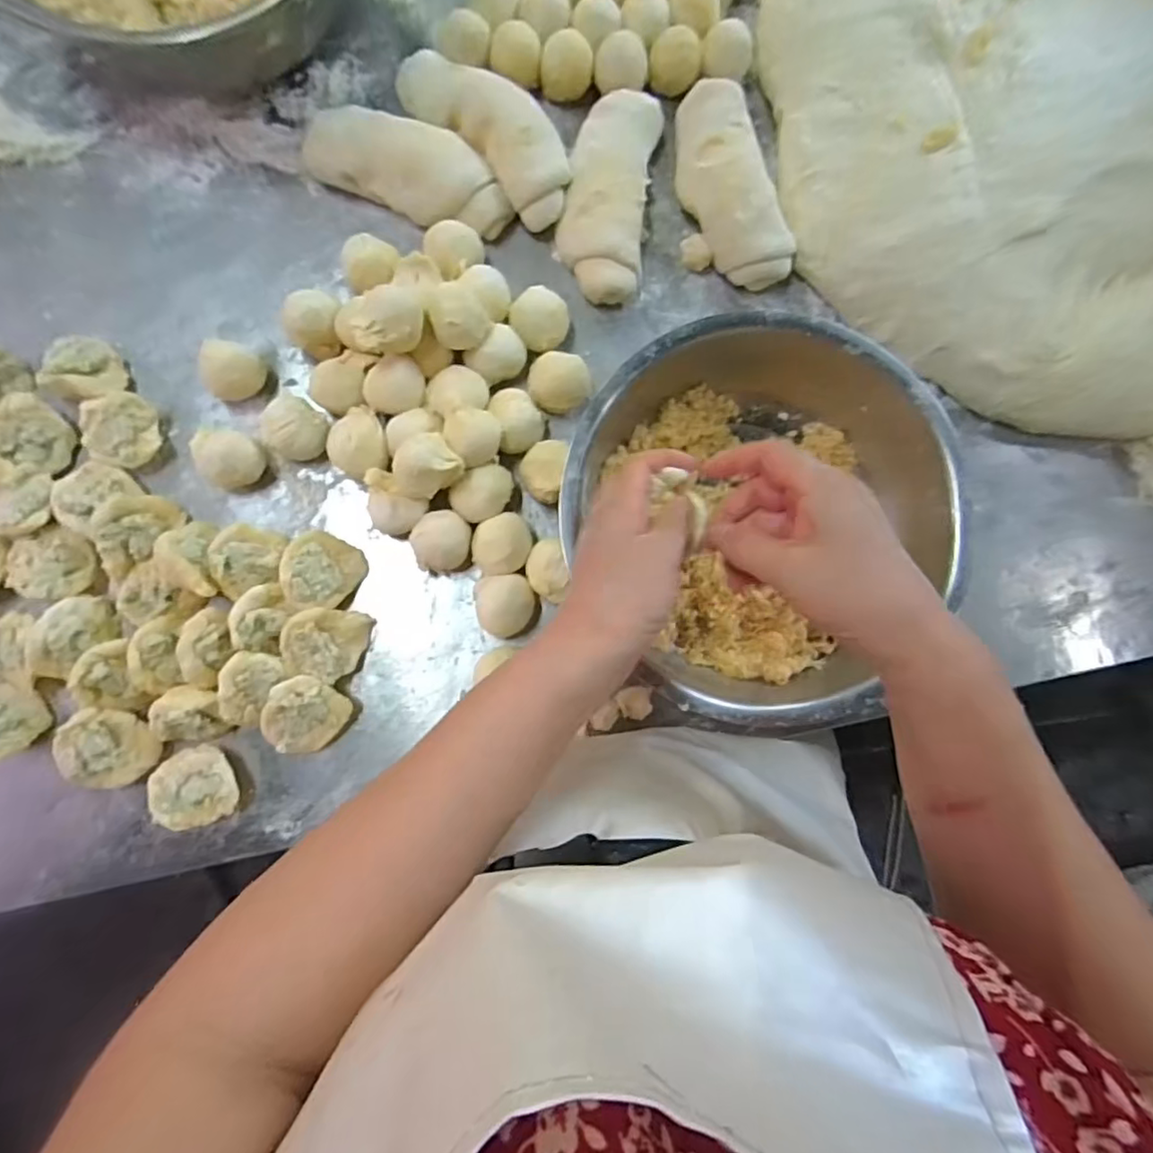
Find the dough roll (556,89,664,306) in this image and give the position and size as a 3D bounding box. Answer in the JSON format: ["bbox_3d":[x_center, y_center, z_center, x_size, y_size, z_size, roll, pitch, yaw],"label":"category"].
[{"bbox_3d":[0.026,-0.307,0.478,0.067,0.056,0.158,8,85,-2],"label":"dough roll"}]

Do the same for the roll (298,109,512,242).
[{"bbox_3d":[-0.131,-0.322,0.467,0.157,0.042,0.059,22,85,-1],"label":"roll"}]

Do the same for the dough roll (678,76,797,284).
[{"bbox_3d":[0.123,-0.317,0.481,0.064,0.050,0.160,-20,87,-4],"label":"dough roll"}]

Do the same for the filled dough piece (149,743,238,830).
[{"bbox_3d":[-0.276,0.153,0.433,0.058,0.021,0.054,0,85,-3],"label":"filled dough piece"}]

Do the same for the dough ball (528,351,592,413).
[{"bbox_3d":[-0.013,-0.151,0.475,0.048,0.040,0.041,-1,85,-3],"label":"dough ball"}]

